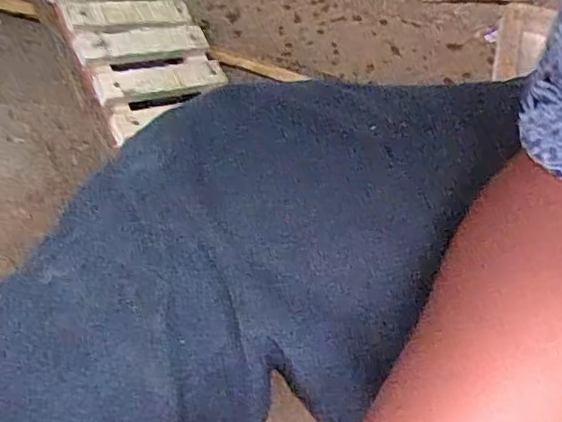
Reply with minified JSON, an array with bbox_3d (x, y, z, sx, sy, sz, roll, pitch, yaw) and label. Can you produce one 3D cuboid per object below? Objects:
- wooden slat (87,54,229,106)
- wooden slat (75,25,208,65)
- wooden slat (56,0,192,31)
[{"bbox_3d":[-0.104,-0.116,0.525,0.123,0.012,0.035,-20,59,-34],"label":"wooden slat"},{"bbox_3d":[-0.122,-0.150,0.532,0.119,0.012,0.029,-15,58,-30],"label":"wooden slat"},{"bbox_3d":[-0.137,-0.179,0.541,0.120,0.012,0.032,-13,57,-29],"label":"wooden slat"}]

